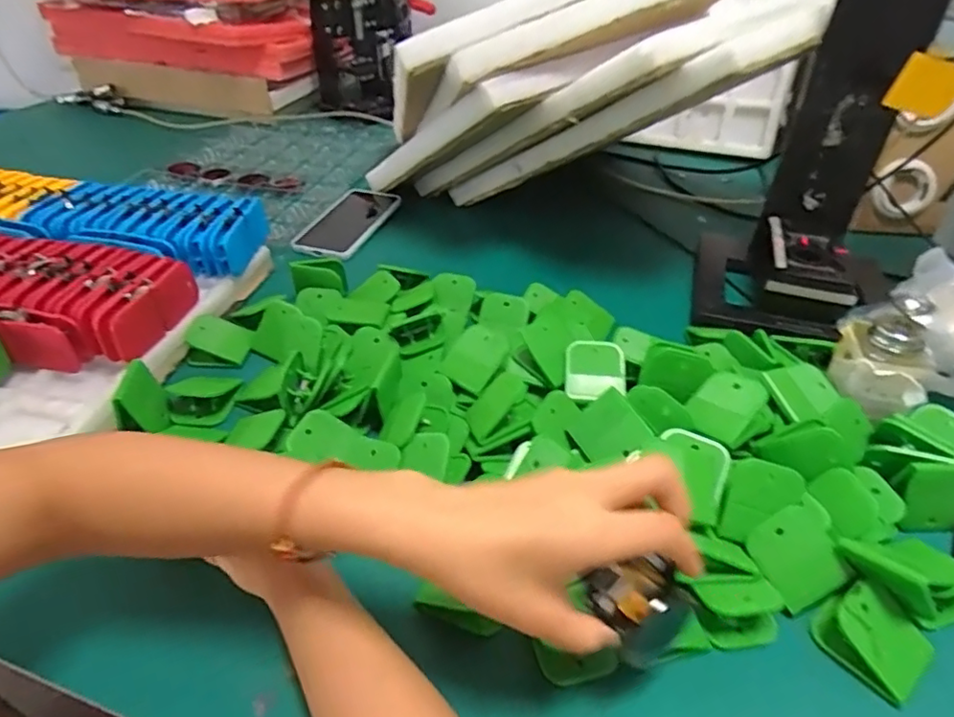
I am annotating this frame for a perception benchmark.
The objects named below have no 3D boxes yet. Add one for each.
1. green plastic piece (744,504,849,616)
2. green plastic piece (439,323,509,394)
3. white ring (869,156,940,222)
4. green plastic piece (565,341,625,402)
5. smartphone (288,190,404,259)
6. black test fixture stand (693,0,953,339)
[{"bbox_3d":[0.205,0.127,0.374,0.049,0.004,0.054,-33,75,1],"label":"green plastic piece"},{"bbox_3d":[-0.001,-0.002,0.494,0.046,0.006,0.056,30,74,26],"label":"green plastic piece"},{"bbox_3d":[0.549,-0.215,0.747,0.075,0.077,0.018,40,9,-6],"label":"white ring"},{"bbox_3d":[0.097,0.009,0.478,0.046,0.004,0.049,2,76,0],"label":"green plastic piece"},{"bbox_3d":[-0.170,-0.186,0.778,0.092,0.015,0.179,15,42,18],"label":"smartphone"},{"bbox_3d":[0.317,-0.205,0.539,0.147,0.352,0.163,13,41,16],"label":"black test fixture stand"}]

